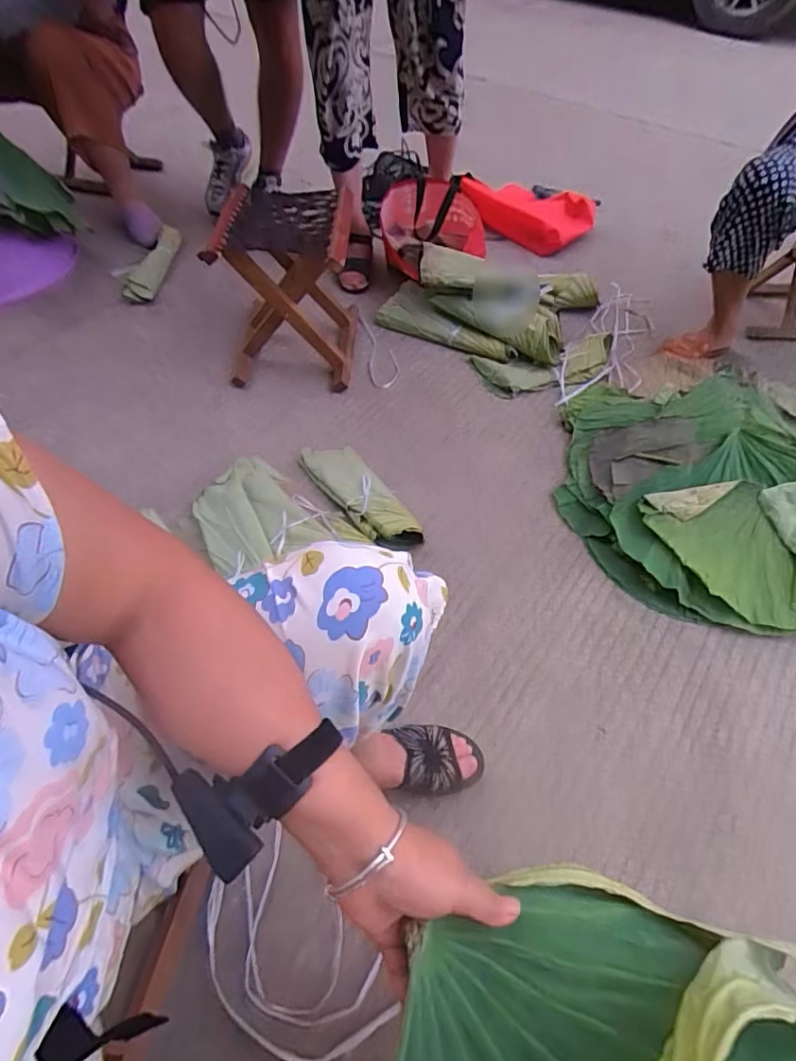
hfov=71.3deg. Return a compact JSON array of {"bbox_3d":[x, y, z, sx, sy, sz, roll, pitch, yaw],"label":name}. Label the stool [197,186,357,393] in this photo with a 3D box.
[{"bbox_3d":[-0.245,-0.545,1.268,0.271,0.338,0.301,3,53,-1],"label":"stool"}]

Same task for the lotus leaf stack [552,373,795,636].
[{"bbox_3d":[0.659,-0.106,1.102,0.620,0.136,0.607,4,53,0],"label":"lotus leaf stack"}]

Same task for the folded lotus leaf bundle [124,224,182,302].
[{"bbox_3d":[-0.704,-0.759,1.579,0.097,0.046,0.338,5,53,1],"label":"folded lotus leaf bundle"}]

